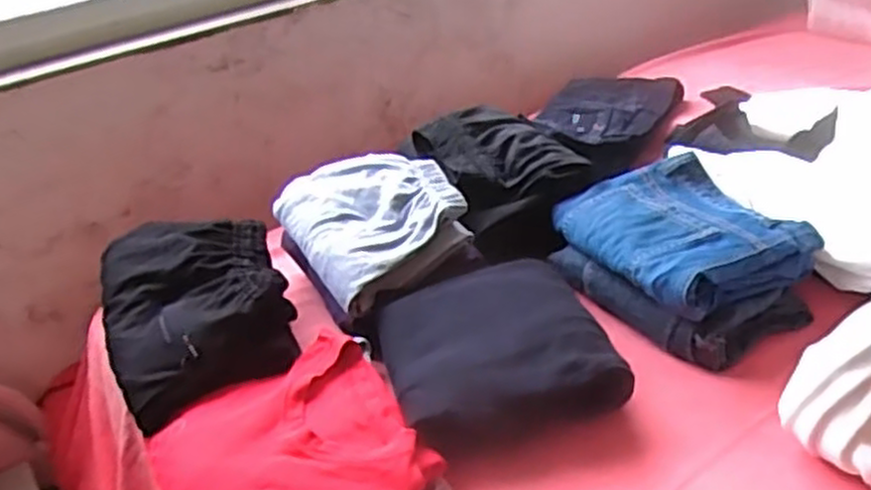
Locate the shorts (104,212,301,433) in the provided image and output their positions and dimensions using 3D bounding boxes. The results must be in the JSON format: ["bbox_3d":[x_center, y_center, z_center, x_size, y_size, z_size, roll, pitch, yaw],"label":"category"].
[{"bbox_3d":[-0.264,0.068,0.848,0.192,0.095,0.259,-17,34,-16],"label":"shorts"}]

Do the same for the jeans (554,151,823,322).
[{"bbox_3d":[0.274,-0.019,0.863,0.211,0.055,0.237,-19,34,-18],"label":"jeans"}]

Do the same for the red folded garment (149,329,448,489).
[{"bbox_3d":[-0.135,0.189,0.700,0.222,0.053,0.212,-20,35,-21],"label":"red folded garment"}]

